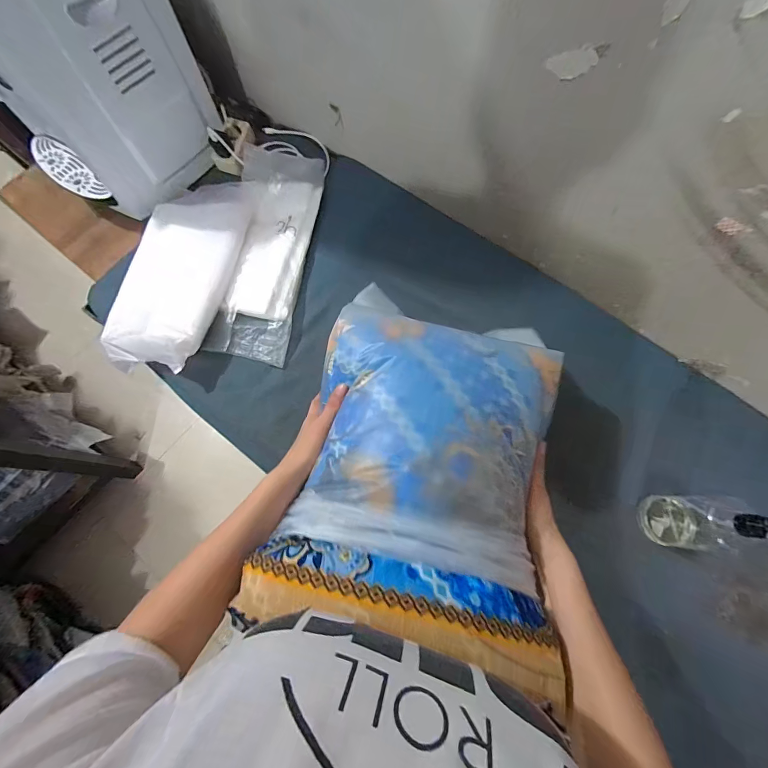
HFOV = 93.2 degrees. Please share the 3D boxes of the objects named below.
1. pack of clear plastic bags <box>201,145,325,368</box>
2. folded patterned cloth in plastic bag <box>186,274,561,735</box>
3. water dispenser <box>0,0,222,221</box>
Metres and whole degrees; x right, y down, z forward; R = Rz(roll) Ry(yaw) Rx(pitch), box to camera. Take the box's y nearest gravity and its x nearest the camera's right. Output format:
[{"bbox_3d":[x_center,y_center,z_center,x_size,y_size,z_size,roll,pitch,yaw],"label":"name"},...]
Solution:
[{"bbox_3d":[-0.222,-0.256,0.695,0.155,0.037,0.430,5,76,-3],"label":"pack of clear plastic bags"},{"bbox_3d":[0.052,0.067,0.415,0.301,0.108,0.419,11,72,4],"label":"folded patterned cloth in plastic bag"},{"bbox_3d":[-0.548,-0.571,0.631,0.284,0.413,0.279,29,74,9],"label":"water dispenser"}]

